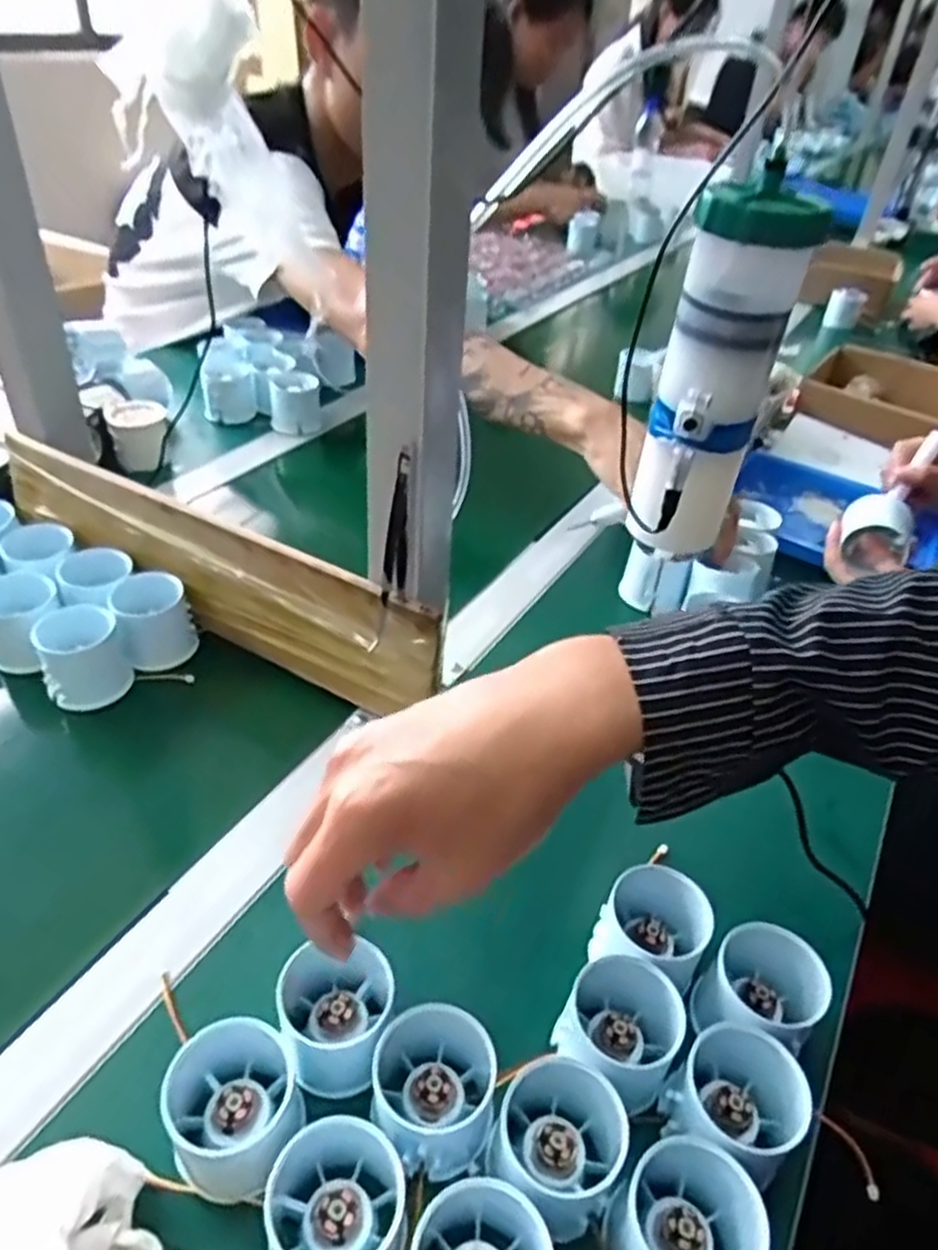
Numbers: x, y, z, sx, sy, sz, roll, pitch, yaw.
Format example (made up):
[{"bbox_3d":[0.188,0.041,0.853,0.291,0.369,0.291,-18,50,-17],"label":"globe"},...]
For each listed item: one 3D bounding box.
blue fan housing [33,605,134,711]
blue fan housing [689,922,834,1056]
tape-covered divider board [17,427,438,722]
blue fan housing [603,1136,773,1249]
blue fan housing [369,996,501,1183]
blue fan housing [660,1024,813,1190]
[{"bbox_3d":[-0.268,0.022,0.547,0.052,0.054,0.052,-19,44,-27],"label":"blue fan housing"},{"bbox_3d":[0.142,0.184,0.389,0.053,0.057,0.060,28,44,26],"label":"blue fan housing"},{"bbox_3d":[-0.191,-0.039,0.560,0.388,0.096,0.015,24,42,22],"label":"tape-covered divider board"},{"bbox_3d":[0.085,0.236,0.307,0.049,0.044,0.052,3,39,-2],"label":"blue fan housing"},{"bbox_3d":[-0.017,0.202,0.345,0.057,0.047,0.052,3,39,-2],"label":"blue fan housing"},{"bbox_3d":[0.114,0.209,0.343,0.050,0.044,0.053,3,39,-2],"label":"blue fan housing"}]

